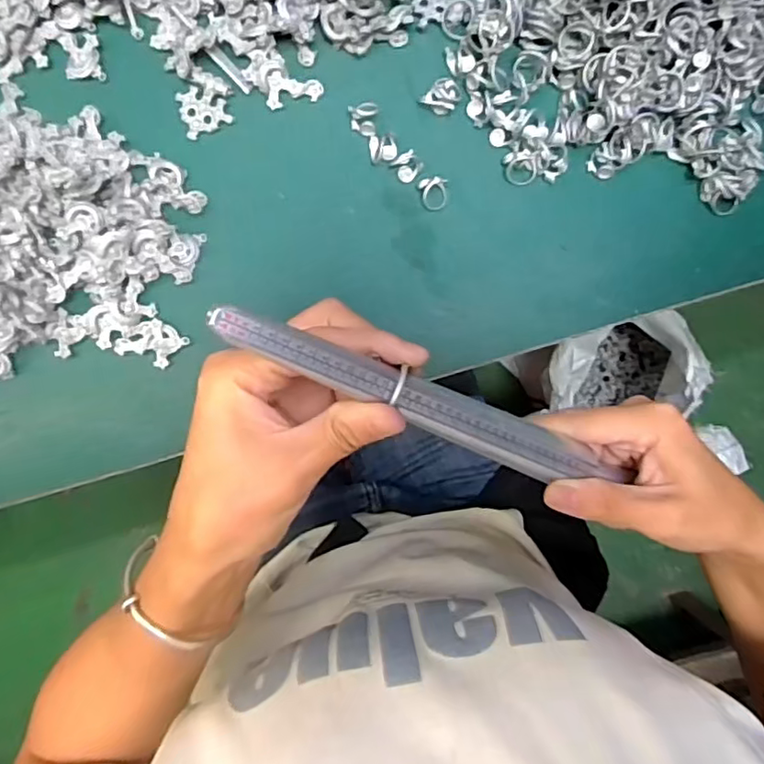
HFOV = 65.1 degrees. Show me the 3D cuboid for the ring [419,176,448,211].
[{"bbox_3d":[0.035,-0.130,0.414,0.020,0.007,0.021,0,92,-2],"label":"ring"}]

